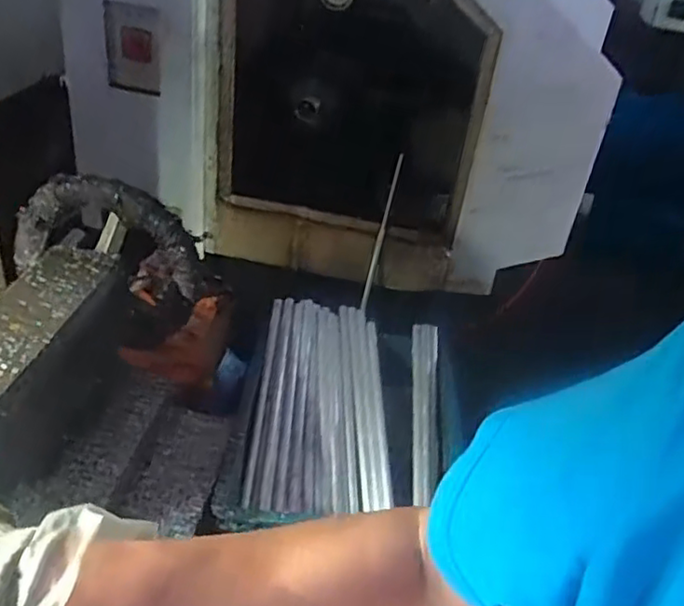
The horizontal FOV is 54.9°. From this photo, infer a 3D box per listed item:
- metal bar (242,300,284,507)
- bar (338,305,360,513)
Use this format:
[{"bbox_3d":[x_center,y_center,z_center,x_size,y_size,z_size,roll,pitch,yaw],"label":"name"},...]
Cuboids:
[{"bbox_3d":[-0.097,0.114,0.822,0.012,0.015,0.273,6,55,-1],"label":"metal bar"},{"bbox_3d":[0.008,0.127,0.861,0.017,0.020,0.277,2,59,-8],"label":"bar"}]

